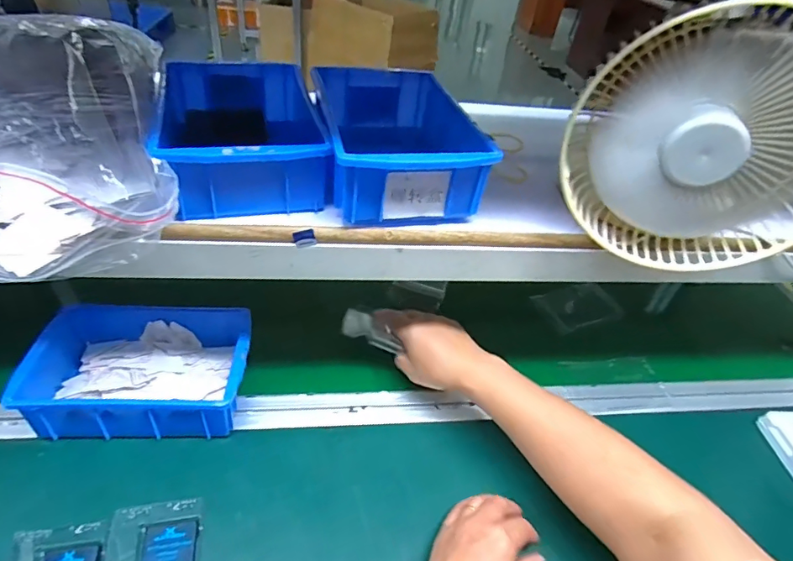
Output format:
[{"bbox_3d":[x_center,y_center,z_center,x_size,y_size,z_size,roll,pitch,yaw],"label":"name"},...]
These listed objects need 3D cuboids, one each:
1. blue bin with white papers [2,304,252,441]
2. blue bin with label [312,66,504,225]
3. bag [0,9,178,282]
[{"bbox_3d":[-0.261,0.098,0.509,0.202,0.085,0.143,3,40,-6],"label":"blue bin with white papers"},{"bbox_3d":[-0.003,-0.130,0.455,0.131,0.080,0.197,-2,41,-12],"label":"blue bin with label"},{"bbox_3d":[-0.277,-0.104,0.354,0.206,0.127,0.209,-12,37,-24],"label":"bag"}]

